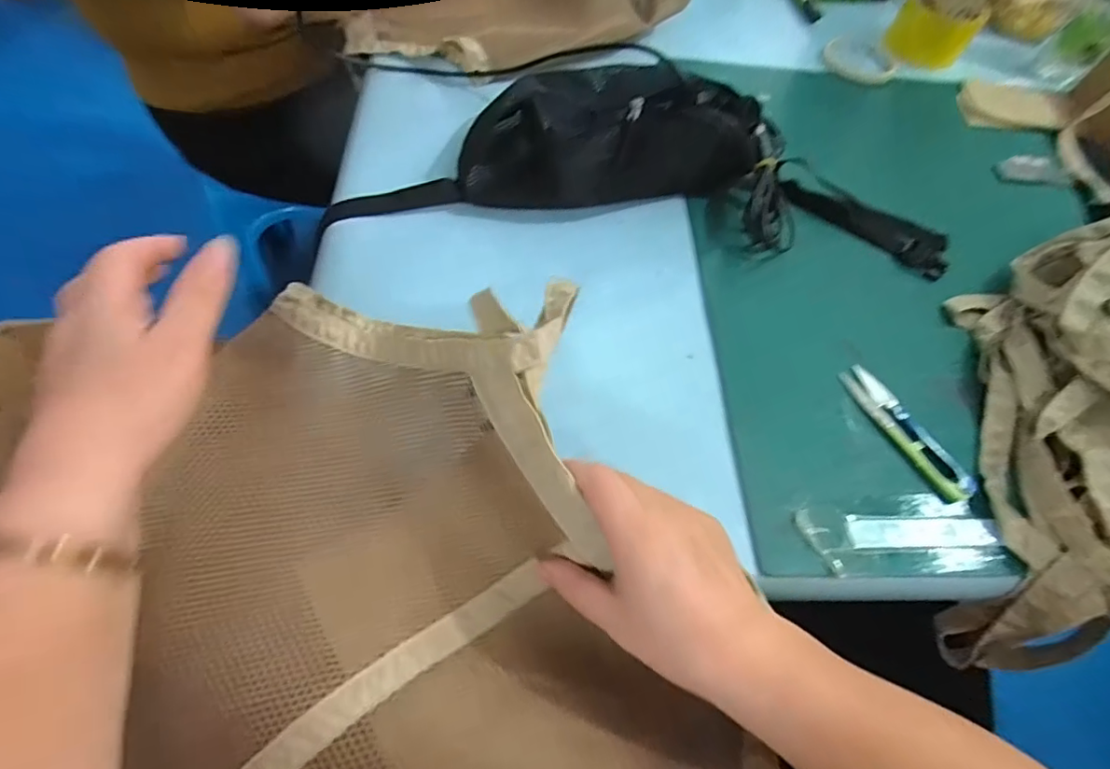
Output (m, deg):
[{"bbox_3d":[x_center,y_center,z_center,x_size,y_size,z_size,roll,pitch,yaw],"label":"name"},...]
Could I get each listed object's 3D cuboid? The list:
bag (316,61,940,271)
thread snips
[{"bbox_3d":[0.092,-0.211,0.489,0.565,0.098,0.162,5,61,-4],"label":"bag"},{"bbox_3d":[0.275,0.033,0.419,0.034,0.008,0.120,-21,66,-17],"label":"thread snips"}]

